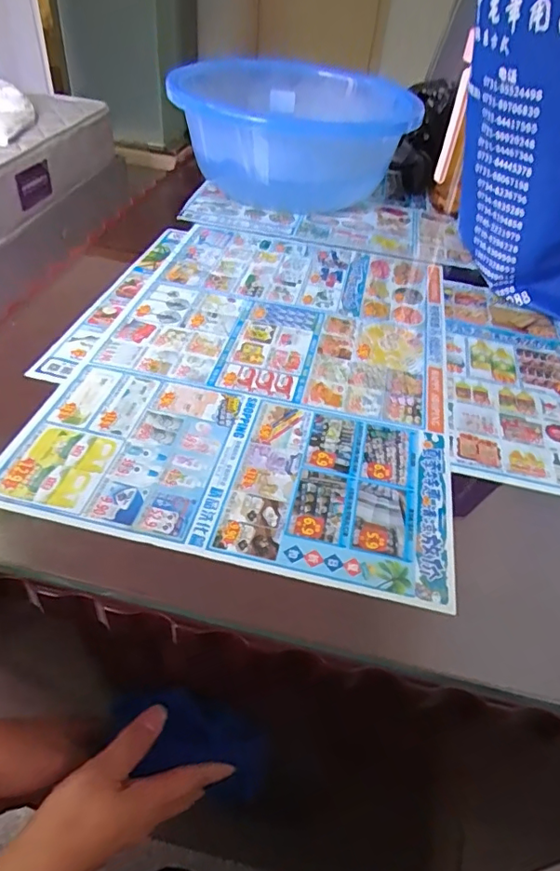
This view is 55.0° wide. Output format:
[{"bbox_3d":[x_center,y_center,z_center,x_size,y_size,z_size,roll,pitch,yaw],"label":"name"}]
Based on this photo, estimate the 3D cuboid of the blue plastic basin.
[{"bbox_3d":[0.021,-0.422,0.749,0.315,0.118,0.313,4,43,-3],"label":"blue plastic basin"}]

